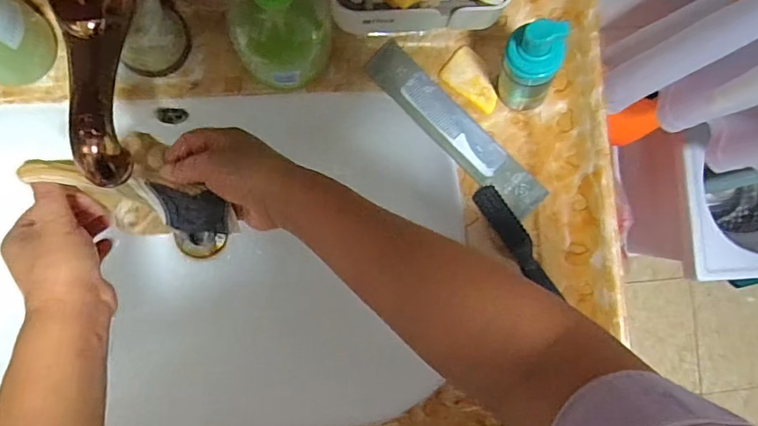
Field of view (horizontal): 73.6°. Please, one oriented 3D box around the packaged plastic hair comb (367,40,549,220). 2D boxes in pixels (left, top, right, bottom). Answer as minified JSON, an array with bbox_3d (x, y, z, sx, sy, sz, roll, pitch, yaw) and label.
[{"bbox_3d":[0.076,-0.081,0.497,0.212,0.014,0.041,44,82,-2],"label":"packaged plastic hair comb"}]

